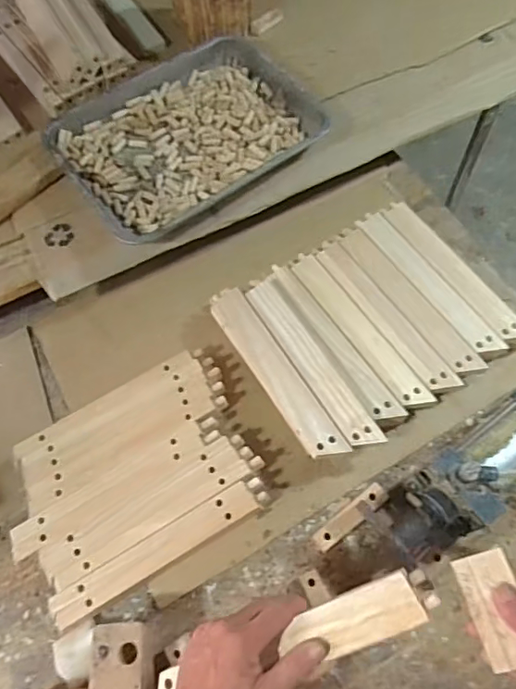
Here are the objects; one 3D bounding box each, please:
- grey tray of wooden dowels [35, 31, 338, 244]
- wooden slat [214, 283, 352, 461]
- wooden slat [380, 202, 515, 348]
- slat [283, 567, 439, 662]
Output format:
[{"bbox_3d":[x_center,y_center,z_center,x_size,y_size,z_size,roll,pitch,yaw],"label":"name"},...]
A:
[{"bbox_3d":[-0.118,-0.339,0.866,0.388,0.045,0.304,-35,68,-13],"label":"grey tray of wooden dowels"},{"bbox_3d":[0.021,0.035,0.744,0.055,0.020,0.290,-42,64,15],"label":"wooden slat"},{"bbox_3d":[0.299,-0.115,0.815,0.044,0.014,0.290,-30,68,-14],"label":"wooden slat"},{"bbox_3d":[0.087,0.243,0.471,0.145,0.015,0.044,-29,64,16],"label":"slat"}]

